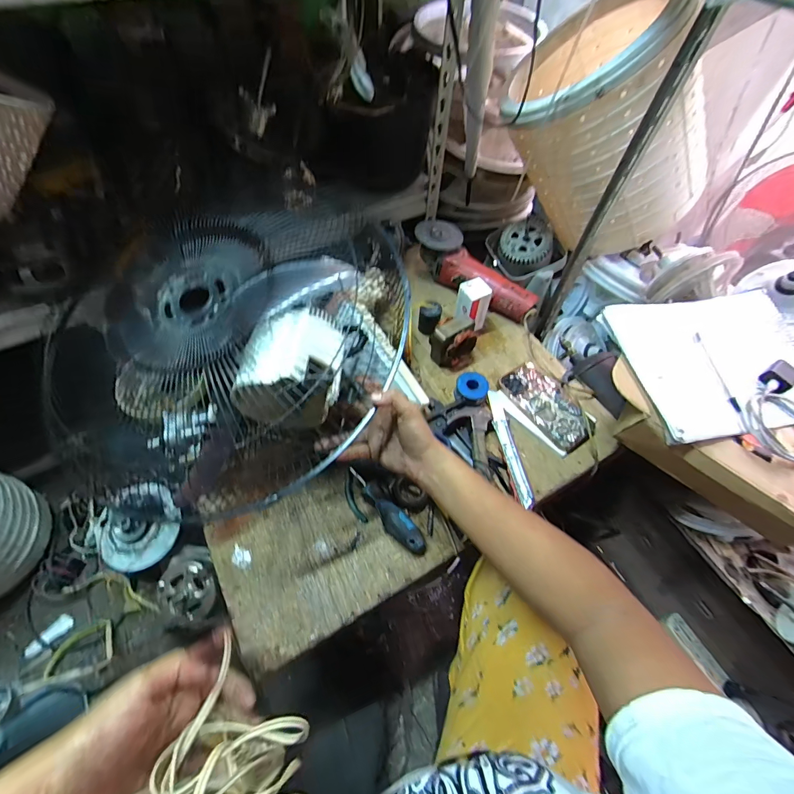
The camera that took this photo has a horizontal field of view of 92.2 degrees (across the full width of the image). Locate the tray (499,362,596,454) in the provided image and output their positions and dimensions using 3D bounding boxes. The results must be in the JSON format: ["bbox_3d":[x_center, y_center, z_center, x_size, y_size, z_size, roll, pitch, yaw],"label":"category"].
[{"bbox_3d":[0.255,0.009,0.643,0.087,0.024,0.163,-29,64,-19],"label":"tray"}]

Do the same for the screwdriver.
[{"bbox_3d":[-0.019,0.161,0.540,0.153,0.030,0.030,39,64,20],"label":"screwdriver"}]

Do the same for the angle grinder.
[{"bbox_3d":[0.151,-0.251,0.766,0.080,0.077,0.278,-37,67,-22],"label":"angle grinder"}]

